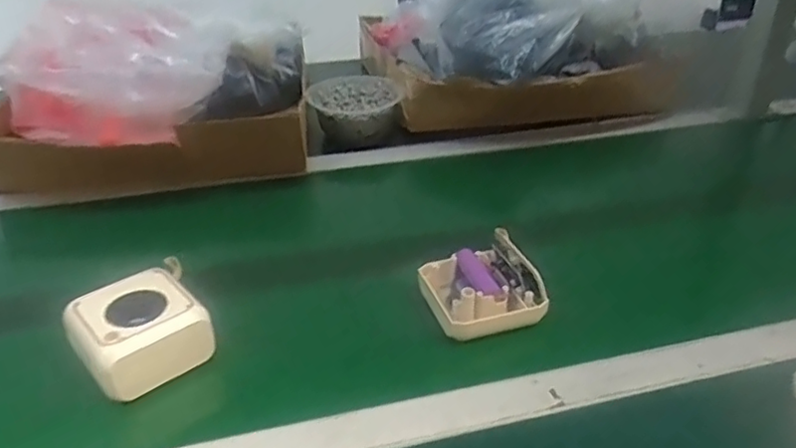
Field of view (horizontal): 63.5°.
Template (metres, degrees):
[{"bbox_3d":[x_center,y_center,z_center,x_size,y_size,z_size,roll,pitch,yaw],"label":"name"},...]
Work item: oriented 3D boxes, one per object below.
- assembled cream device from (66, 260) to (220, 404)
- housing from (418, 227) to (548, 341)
[{"bbox_3d":[-0.200,0.084,0.504,0.092,0.045,0.089,-23,38,-31],"label":"assembled cream device"},{"bbox_3d":[0.071,0.056,0.564,0.084,0.050,0.086,-11,33,-16],"label":"housing"}]

